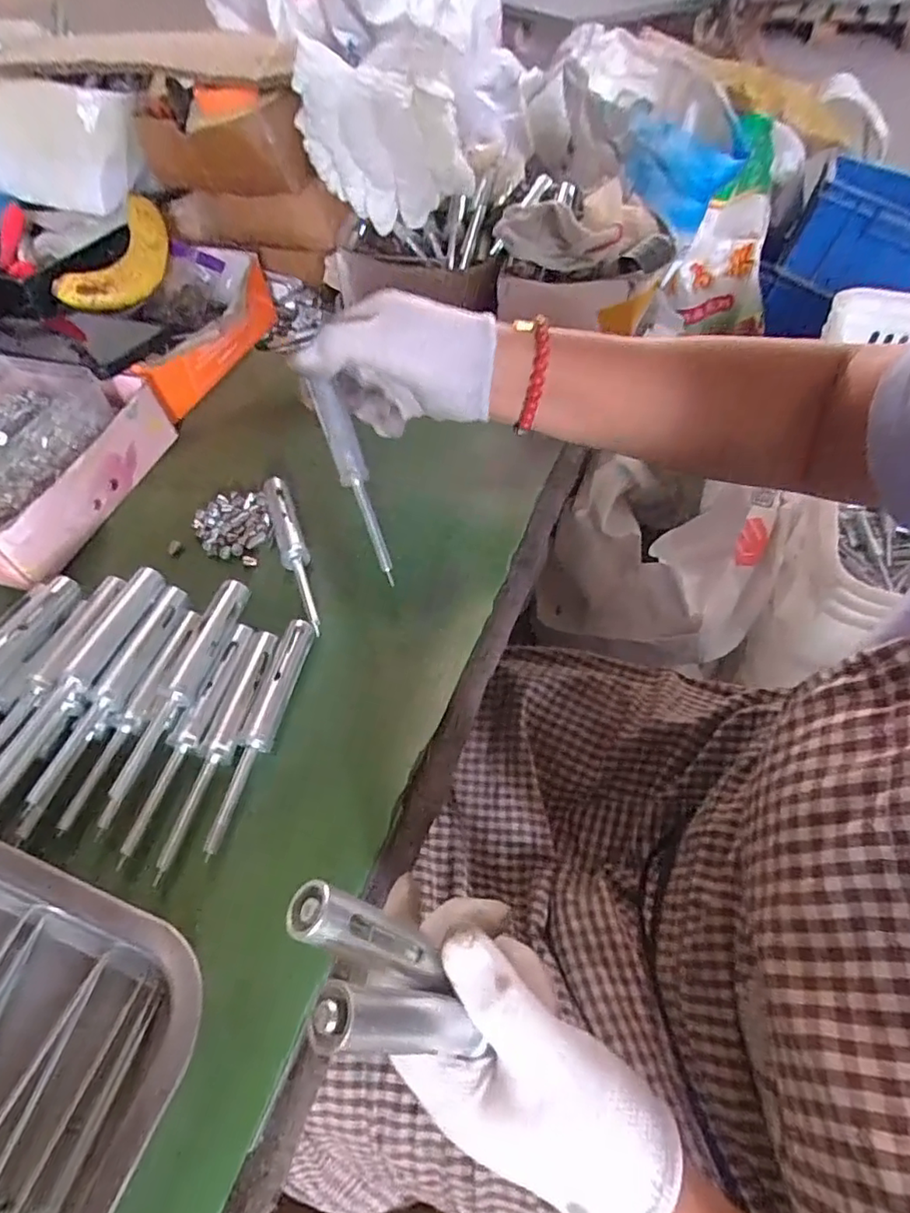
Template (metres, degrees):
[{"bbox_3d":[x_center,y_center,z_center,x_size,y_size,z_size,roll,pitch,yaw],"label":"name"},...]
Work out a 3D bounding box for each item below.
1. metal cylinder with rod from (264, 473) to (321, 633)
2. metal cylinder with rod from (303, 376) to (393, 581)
[{"bbox_3d":[-0.110,-0.037,0.408,0.018,0.016,0.144,-21,55,-12],"label":"metal cylinder with rod"},{"bbox_3d":[-0.060,-0.077,0.365,0.017,0.012,0.126,-20,91,-11],"label":"metal cylinder with rod"}]

